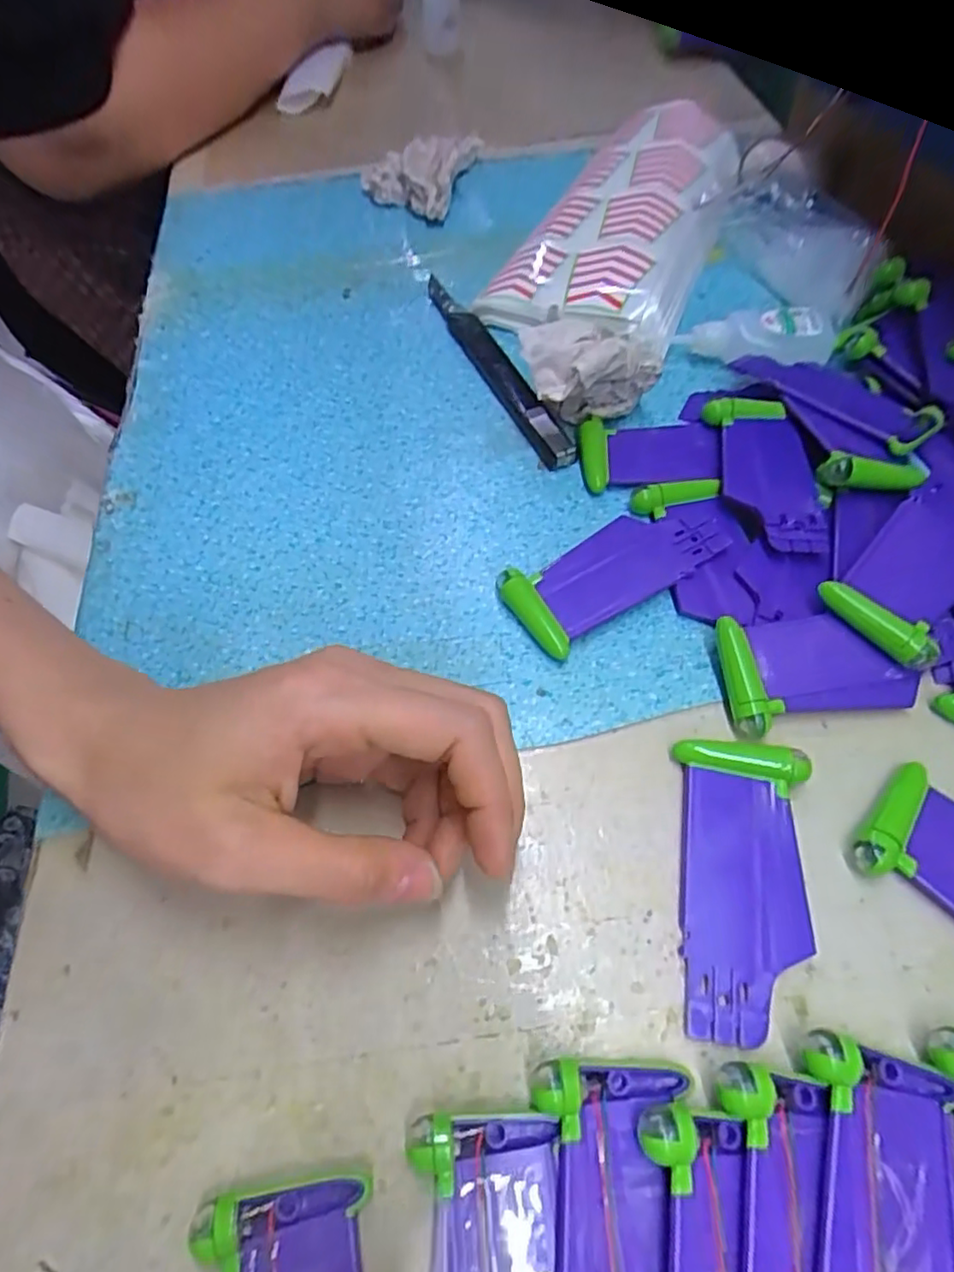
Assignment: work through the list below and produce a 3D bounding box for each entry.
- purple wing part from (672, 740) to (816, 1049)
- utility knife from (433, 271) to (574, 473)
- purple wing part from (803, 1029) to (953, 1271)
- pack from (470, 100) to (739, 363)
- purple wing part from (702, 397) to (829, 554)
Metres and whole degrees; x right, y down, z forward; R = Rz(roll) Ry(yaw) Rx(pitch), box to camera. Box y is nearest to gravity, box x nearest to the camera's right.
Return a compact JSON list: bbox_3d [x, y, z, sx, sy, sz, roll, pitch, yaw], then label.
[{"bbox_3d":[0.085,0.078,0.205,0.039,0.010,0.088,6,60,6],"label":"purple wing part"},{"bbox_3d":[0.007,-0.142,0.334,0.017,0.012,0.148,-21,61,-10],"label":"utility knife"},{"bbox_3d":[0.100,0.151,0.156,0.037,0.010,0.088,11,60,8],"label":"purple wing part"},{"bbox_3d":[0.096,-0.268,0.403,0.107,0.021,0.265,20,62,13],"label":"pack"},{"bbox_3d":[0.125,-0.073,0.282,0.038,0.011,0.089,2,59,3],"label":"purple wing part"}]

